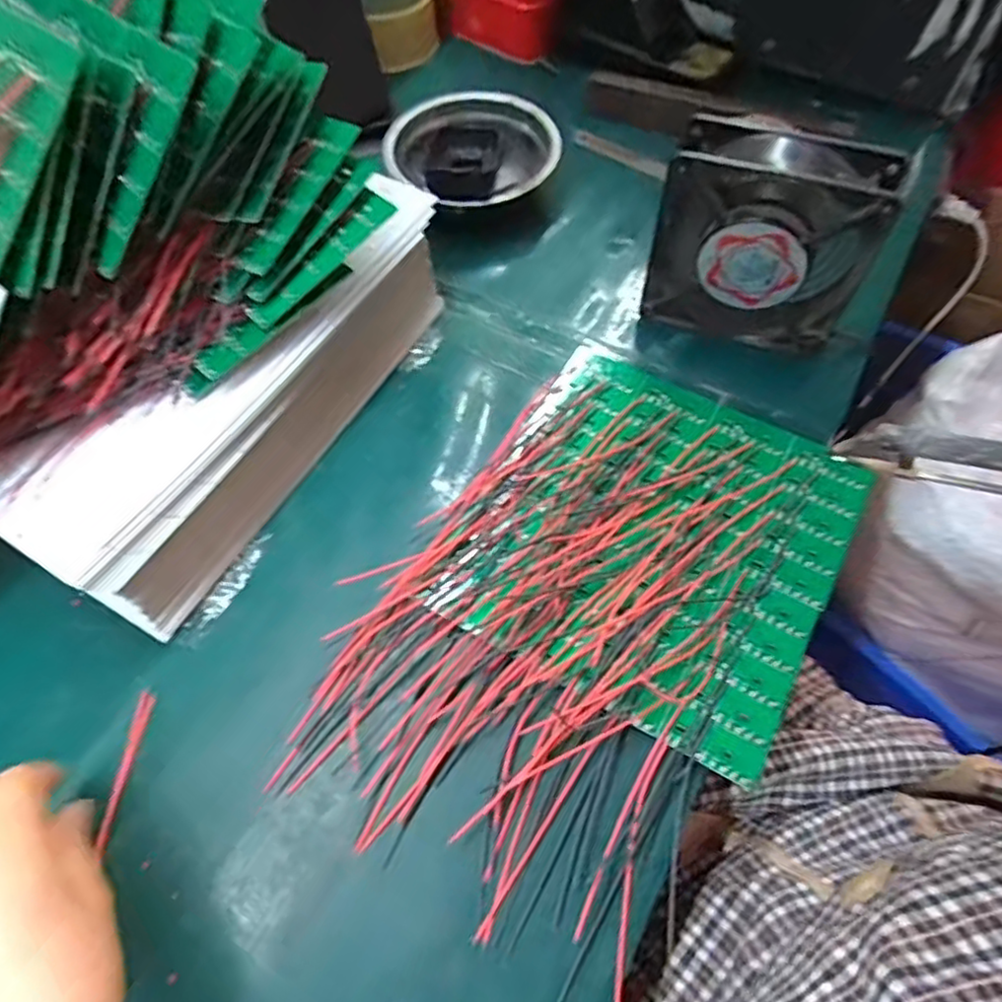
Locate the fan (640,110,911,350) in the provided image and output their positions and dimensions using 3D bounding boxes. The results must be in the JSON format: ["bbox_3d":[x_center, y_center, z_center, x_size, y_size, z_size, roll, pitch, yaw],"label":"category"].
[{"bbox_3d":[0.156,-0.155,0.401,0.120,0.122,0.043,14,62,7],"label":"fan"}]

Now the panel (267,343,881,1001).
[{"bbox_3d":[0.050,0.049,0.349,0.201,0.022,0.298,34,66,17],"label":"panel"}]

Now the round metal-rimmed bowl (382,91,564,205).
[{"bbox_3d":[-0.022,-0.257,0.504,0.125,0.043,0.125,32,65,16],"label":"round metal-rimmed bowl"}]

